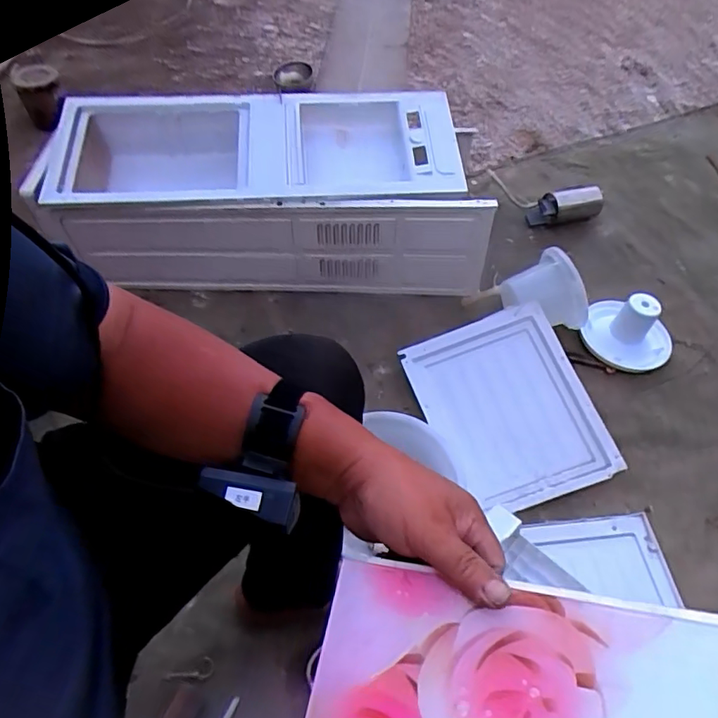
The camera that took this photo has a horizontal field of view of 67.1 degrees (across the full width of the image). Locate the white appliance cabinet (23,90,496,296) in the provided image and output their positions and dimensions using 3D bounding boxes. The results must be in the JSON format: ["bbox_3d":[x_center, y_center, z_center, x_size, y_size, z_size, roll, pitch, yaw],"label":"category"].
[{"bbox_3d":[-0.189,-0.387,1.246,0.938,0.255,0.377,5,54,2],"label":"white appliance cabinet"}]

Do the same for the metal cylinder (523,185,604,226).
[{"bbox_3d":[0.525,-0.394,1.389,0.193,0.082,0.075,-12,54,13],"label":"metal cylinder"}]

